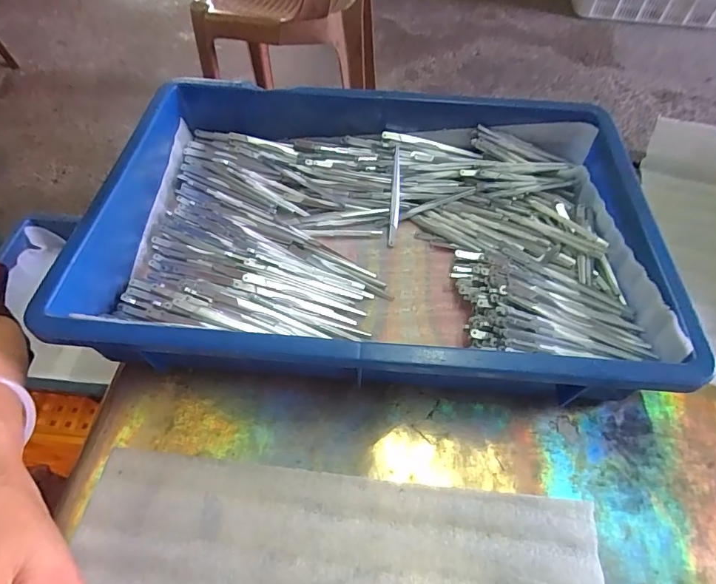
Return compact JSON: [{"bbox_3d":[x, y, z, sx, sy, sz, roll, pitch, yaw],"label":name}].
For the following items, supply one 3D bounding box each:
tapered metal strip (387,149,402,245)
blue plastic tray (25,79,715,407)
[{"bbox_3d":[0.037,-0.092,0.413,0.010,0.007,0.105,5,72,1],"label":"tapered metal strip"},{"bbox_3d":[0.016,-0.057,0.366,0.423,0.074,0.283,5,56,0],"label":"blue plastic tray"}]

